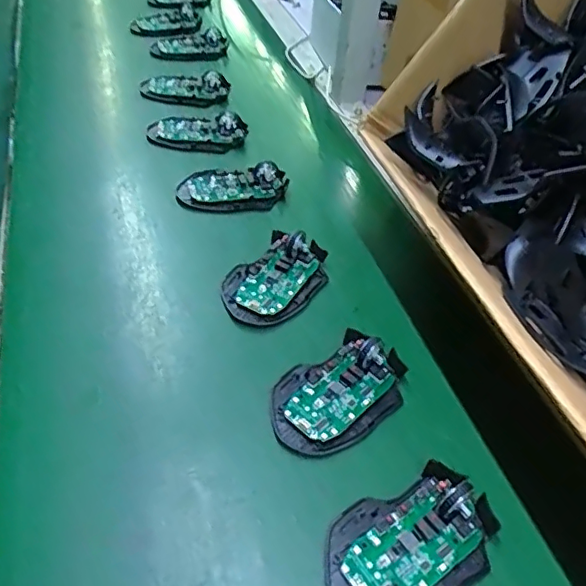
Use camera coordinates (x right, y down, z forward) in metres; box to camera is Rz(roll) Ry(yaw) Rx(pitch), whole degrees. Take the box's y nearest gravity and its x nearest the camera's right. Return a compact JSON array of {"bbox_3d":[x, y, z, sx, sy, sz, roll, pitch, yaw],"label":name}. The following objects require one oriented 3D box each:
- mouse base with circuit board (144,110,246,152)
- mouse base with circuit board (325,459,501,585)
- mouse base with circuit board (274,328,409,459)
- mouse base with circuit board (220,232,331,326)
[{"bbox_3d":[-0.119,-0.194,0.686,0.113,0.031,0.062,8,41,22],"label":"mouse base with circuit board"},{"bbox_3d":[0.074,0.148,0.342,0.114,0.033,0.072,-17,49,-22],"label":"mouse base with circuit board"},{"bbox_3d":[0.034,0.069,0.422,0.113,0.026,0.074,-31,55,-32],"label":"mouse base with circuit board"},{"bbox_3d":[-0.015,-0.017,0.505,0.071,0.025,0.110,26,48,20],"label":"mouse base with circuit board"}]

